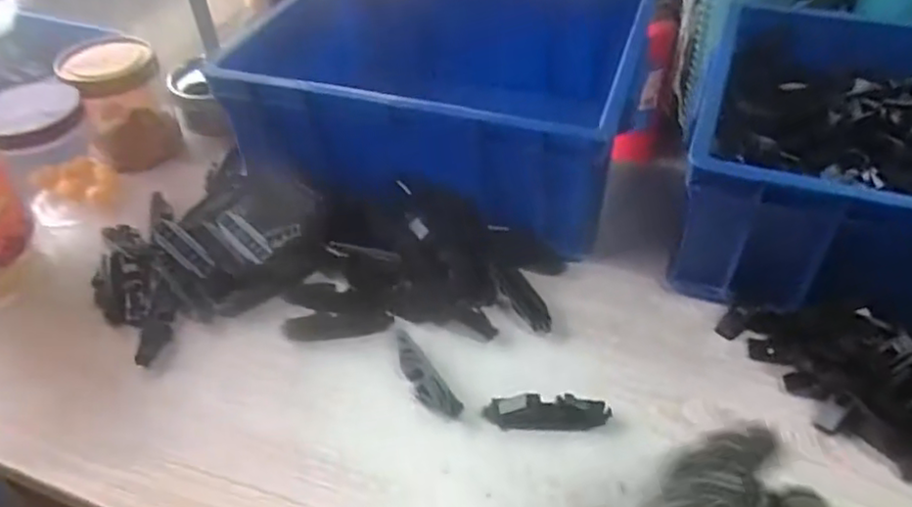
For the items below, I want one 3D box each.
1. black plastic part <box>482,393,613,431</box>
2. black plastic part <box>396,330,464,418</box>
[{"bbox_3d":[0.061,0.105,0.436,0.079,0.015,0.019,1,46,4],"label":"black plastic part"},{"bbox_3d":[-0.025,0.084,0.463,0.019,0.014,0.082,-26,50,-20],"label":"black plastic part"}]

